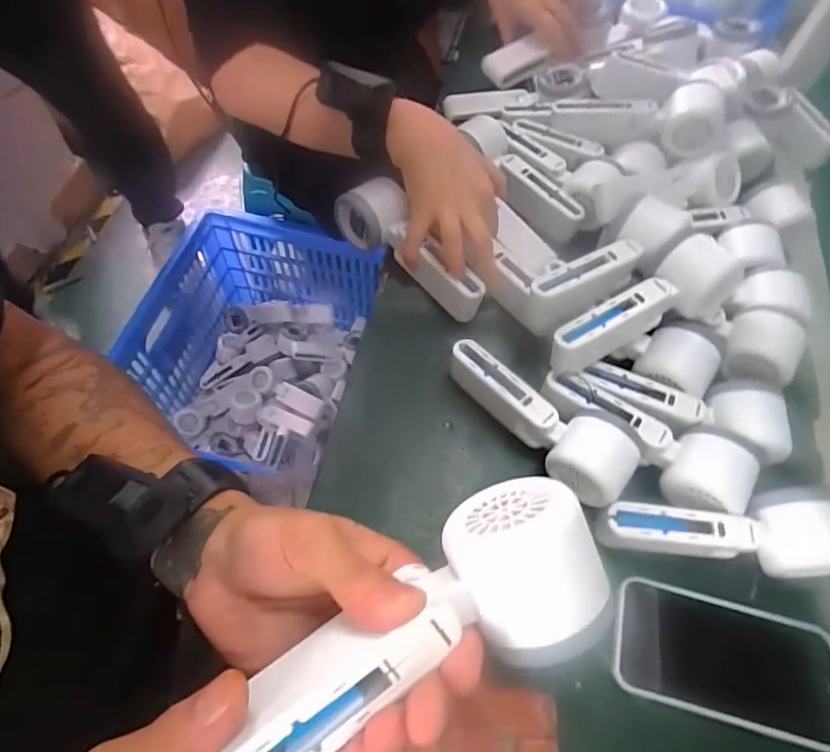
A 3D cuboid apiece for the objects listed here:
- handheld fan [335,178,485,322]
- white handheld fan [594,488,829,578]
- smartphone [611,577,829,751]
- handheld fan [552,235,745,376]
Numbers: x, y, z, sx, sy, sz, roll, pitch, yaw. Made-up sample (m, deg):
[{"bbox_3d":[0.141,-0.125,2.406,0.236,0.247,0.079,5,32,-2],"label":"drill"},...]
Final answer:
[{"bbox_3d":[0.000,-0.121,0.487,0.162,0.056,0.044,38,65,16],"label":"handheld fan"},{"bbox_3d":[0.212,0.112,0.367,0.160,0.050,0.055,0,61,-4],"label":"white handheld fan"},{"bbox_3d":[0.209,0.191,0.356,0.146,0.012,0.074,15,61,4],"label":"smartphone"},{"bbox_3d":[0.177,-0.053,0.415,0.156,0.064,0.053,-26,66,-17],"label":"handheld fan"}]

